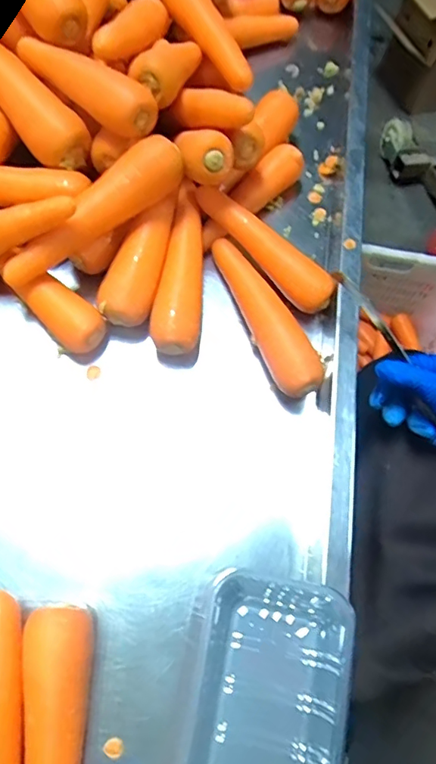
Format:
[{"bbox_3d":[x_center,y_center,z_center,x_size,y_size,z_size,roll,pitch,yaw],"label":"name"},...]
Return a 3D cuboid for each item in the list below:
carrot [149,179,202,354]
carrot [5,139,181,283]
[{"bbox_3d":[-0.032,-0.116,0.496,0.042,0.034,0.173,8,67,-2],"label":"carrot"},{"bbox_3d":[-0.115,-0.152,0.457,0.192,0.044,0.041,-37,70,3],"label":"carrot"}]

